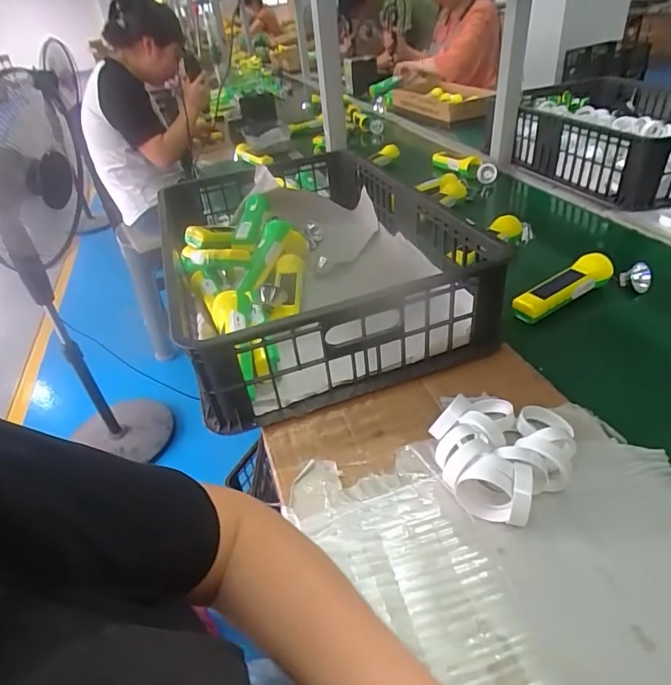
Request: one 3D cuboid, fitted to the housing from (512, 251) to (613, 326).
[{"bbox_3d":[0.334,-0.080,0.687,0.162,0.046,0.058,-28,40,-25],"label":"housing"}]

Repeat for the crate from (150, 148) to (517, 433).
[{"bbox_3d":[-0.050,-0.155,0.772,0.403,0.134,0.617,-17,37,-12],"label":"crate"}]

